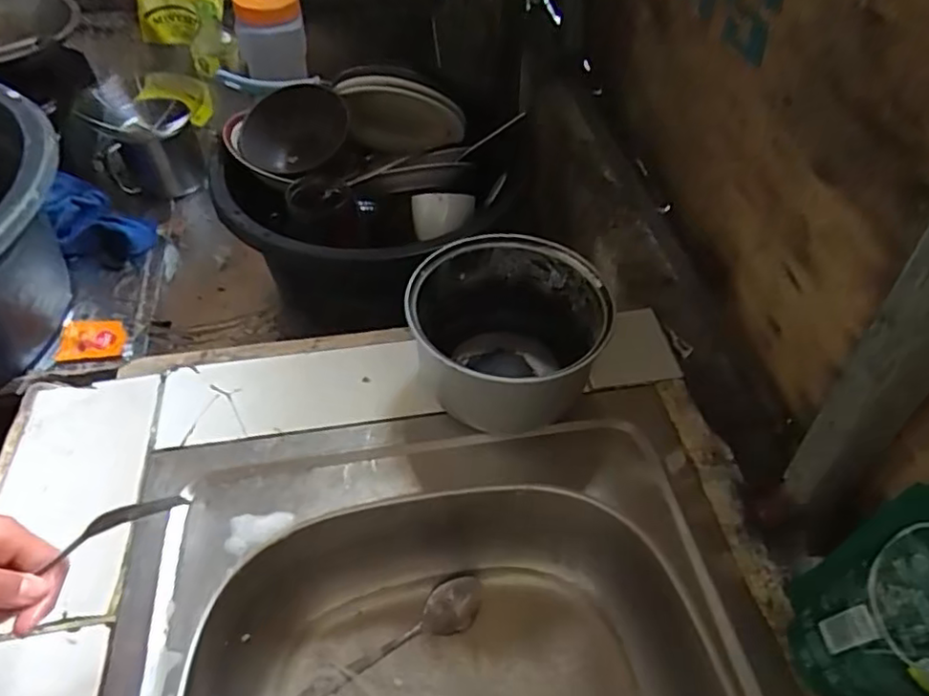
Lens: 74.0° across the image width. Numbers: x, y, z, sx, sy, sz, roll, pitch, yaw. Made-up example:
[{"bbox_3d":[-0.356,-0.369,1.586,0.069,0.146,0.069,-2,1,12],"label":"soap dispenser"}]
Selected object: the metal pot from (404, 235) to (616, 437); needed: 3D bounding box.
[{"bbox_3d":[0.042,-0.015,0.567,0.168,0.109,0.159,1,48,-1],"label":"metal pot"}]

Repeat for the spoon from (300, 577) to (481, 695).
[{"bbox_3d":[-0.064,0.250,0.533,0.173,0.018,0.040,-20,52,-16],"label":"spoon"}]

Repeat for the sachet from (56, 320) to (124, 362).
[{"bbox_3d":[-0.508,-0.011,0.843,0.087,0.009,0.058,-5,64,-4],"label":"sachet"}]

